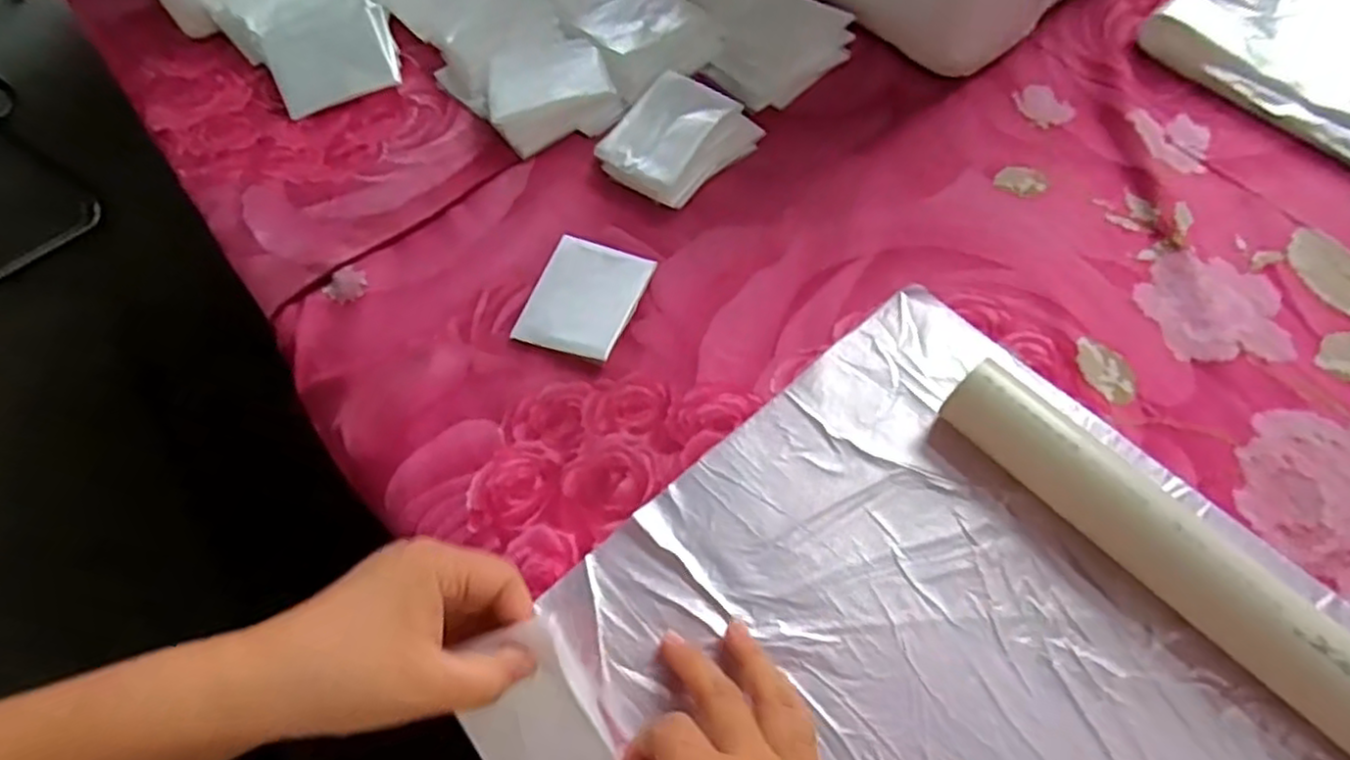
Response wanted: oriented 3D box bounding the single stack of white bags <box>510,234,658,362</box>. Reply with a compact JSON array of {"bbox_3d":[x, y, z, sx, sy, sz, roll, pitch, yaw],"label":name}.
[{"bbox_3d":[-0.055,-0.052,0.435,0.064,0.008,0.080,17,65,12],"label":"single stack of white bags"}]

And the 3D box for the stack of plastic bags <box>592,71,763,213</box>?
[{"bbox_3d":[0.002,-0.162,0.477,0.075,0.029,0.088,32,69,18],"label":"stack of plastic bags"}]

